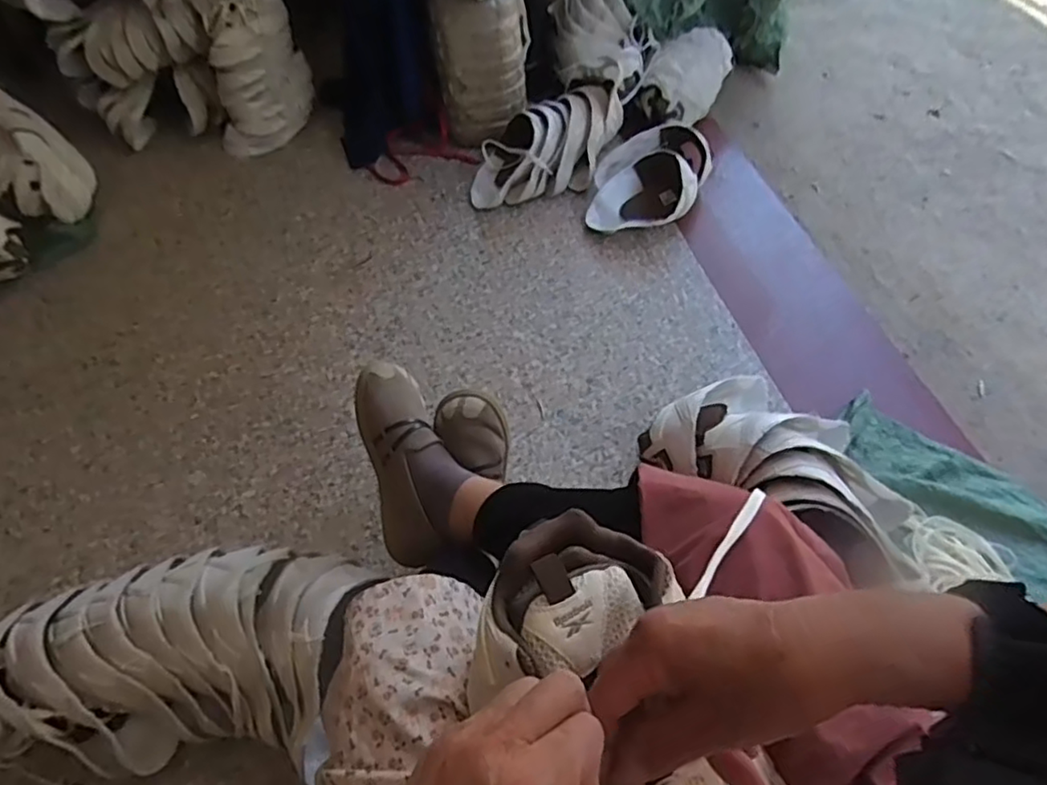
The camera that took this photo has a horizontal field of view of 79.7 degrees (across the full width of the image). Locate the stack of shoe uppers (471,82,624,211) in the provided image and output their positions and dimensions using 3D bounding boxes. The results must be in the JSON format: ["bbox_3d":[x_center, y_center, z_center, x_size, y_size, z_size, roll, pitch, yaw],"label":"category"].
[{"bbox_3d":[0.051,-0.485,1.231,0.343,0.110,0.175,-21,57,-12],"label":"stack of shoe uppers"}]

